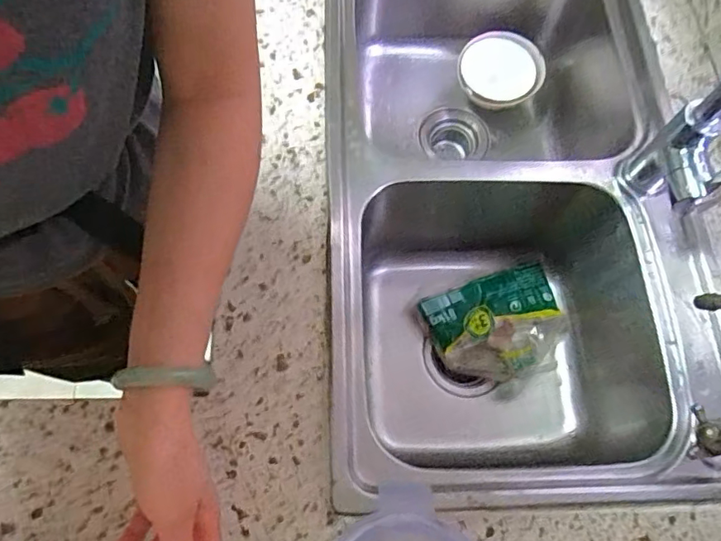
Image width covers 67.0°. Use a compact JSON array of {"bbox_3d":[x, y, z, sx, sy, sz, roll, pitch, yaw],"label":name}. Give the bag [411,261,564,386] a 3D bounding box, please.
[{"bbox_3d":[0.181,0.074,0.719,0.177,0.035,0.136,-17,69,-10],"label":"bag"}]

